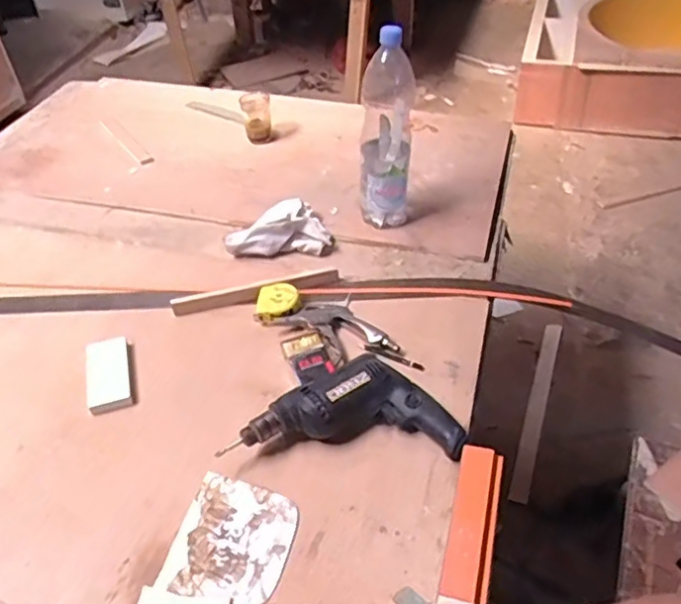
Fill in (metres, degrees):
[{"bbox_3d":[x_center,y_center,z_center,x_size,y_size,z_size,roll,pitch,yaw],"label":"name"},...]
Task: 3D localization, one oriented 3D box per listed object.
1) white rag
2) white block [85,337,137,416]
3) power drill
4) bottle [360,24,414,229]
[{"bbox_3d":[-0.113,-0.129,1.094,0.184,0.064,0.091,-9,44,-6],"label":"white rag"},{"bbox_3d":[-0.335,0.103,0.889,0.064,0.017,0.125,-13,44,-10],"label":"white block"},{"bbox_3d":[0.008,0.138,0.806,0.299,0.064,0.138,1,44,4],"label":"power drill"},{"bbox_3d":[0.076,-0.281,1.038,0.082,0.349,0.085,1,44,5],"label":"bottle"}]

